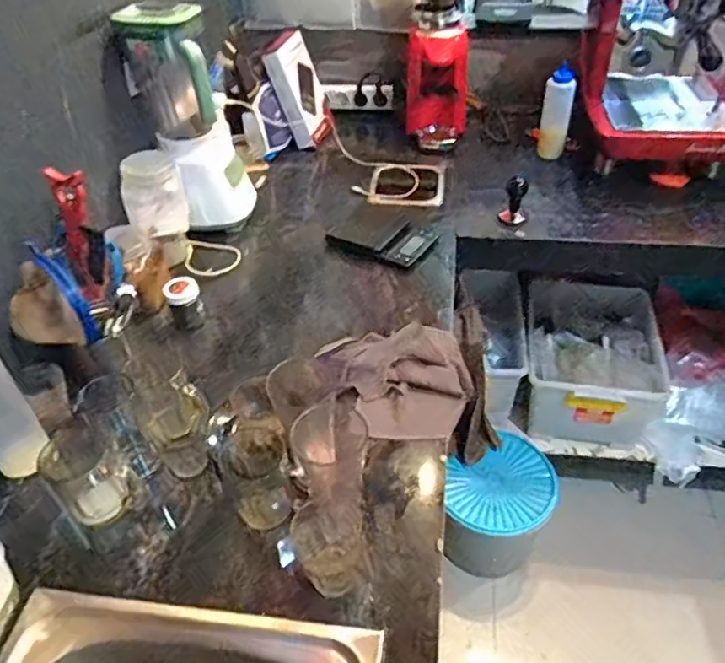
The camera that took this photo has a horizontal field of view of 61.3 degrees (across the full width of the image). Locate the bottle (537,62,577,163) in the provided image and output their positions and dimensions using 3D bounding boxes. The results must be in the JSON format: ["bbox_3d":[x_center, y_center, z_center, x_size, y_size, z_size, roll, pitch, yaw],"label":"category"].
[{"bbox_3d":[0.440,-0.491,1.385,0.066,0.217,0.066,9,43,12],"label":"bottle"}]

